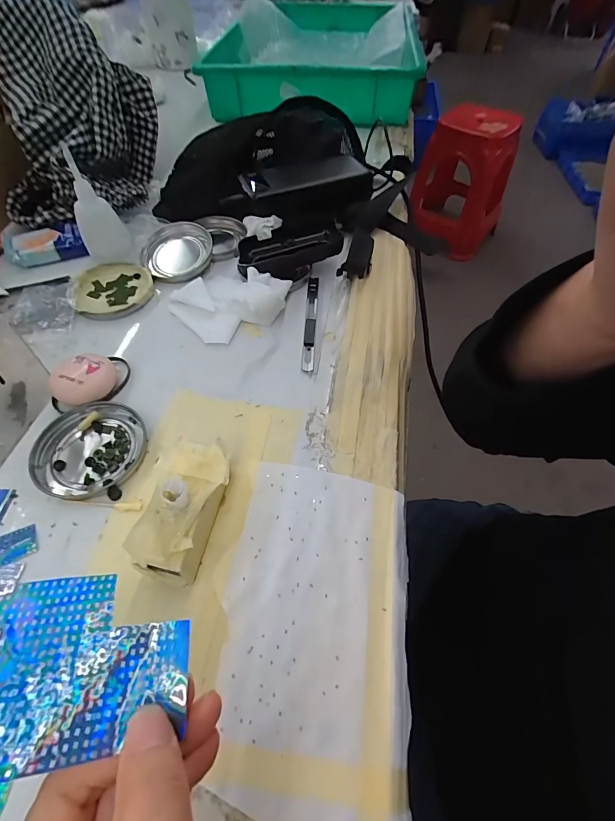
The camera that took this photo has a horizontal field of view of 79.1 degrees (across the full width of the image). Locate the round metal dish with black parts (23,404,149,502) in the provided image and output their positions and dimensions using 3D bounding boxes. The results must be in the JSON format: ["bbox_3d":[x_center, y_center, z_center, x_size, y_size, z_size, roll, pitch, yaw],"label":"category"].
[{"bbox_3d":[-0.164,0.028,0.280,0.078,0.007,0.075,1,56,-1],"label":"round metal dish with black parts"}]

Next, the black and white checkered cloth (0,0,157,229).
[{"bbox_3d":[-0.276,-0.343,0.433,0.183,0.151,0.188,-17,59,-13],"label":"black and white checkered cloth"}]

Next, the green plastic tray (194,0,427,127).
[{"bbox_3d":[0.028,-0.720,0.759,0.351,0.110,0.564,7,56,2],"label":"green plastic tray"}]

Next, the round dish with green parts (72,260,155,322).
[{"bbox_3d":[-0.198,-0.125,0.383,0.074,0.011,0.079,-14,58,-11],"label":"round dish with green parts"}]

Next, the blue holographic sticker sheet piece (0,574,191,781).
[{"bbox_3d":[-0.084,0.091,0.137,0.074,0.013,0.057,-8,57,-7],"label":"blue holographic sticker sheet piece"}]

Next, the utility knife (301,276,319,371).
[{"bbox_3d":[0.003,-0.087,0.360,0.011,0.007,0.124,4,56,0],"label":"utility knife"}]

